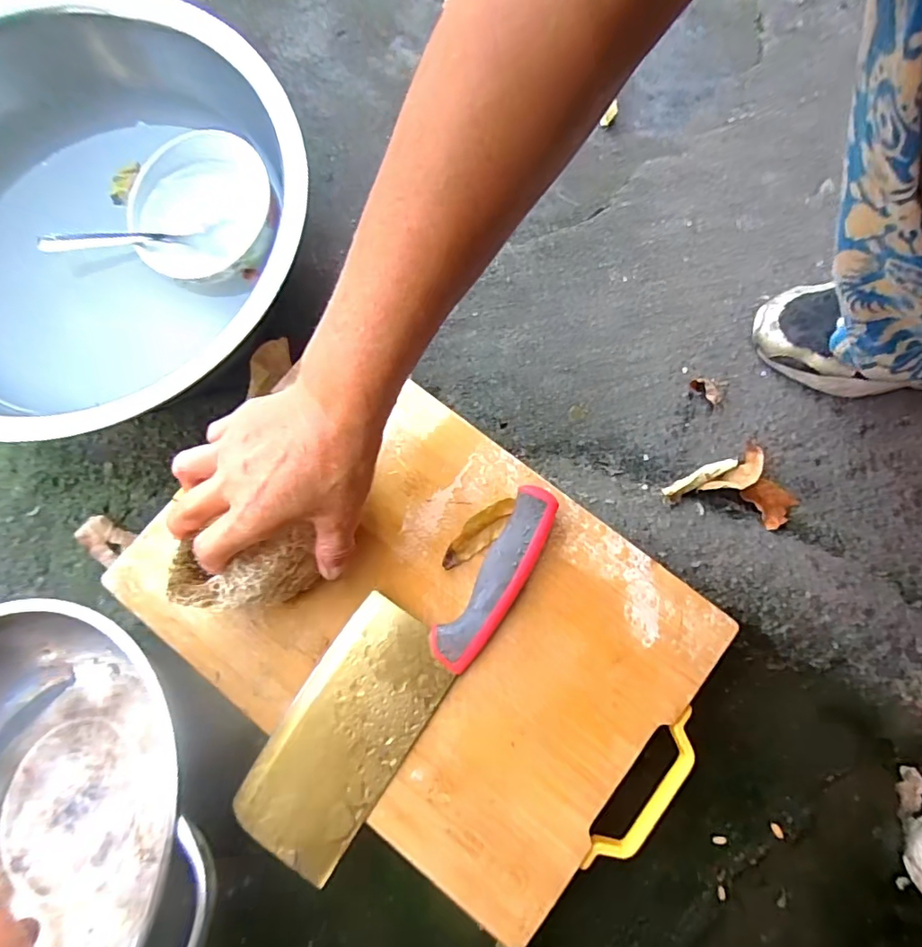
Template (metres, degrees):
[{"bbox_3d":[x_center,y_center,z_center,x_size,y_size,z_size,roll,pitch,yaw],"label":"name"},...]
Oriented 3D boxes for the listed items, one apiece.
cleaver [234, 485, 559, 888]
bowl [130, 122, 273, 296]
[{"bbox_3d":[-0.043,0.127,0.355,0.082,0.021,0.292,35,81,7],"label":"cleaver"},{"bbox_3d":[-0.214,-0.209,0.446,0.121,0.073,0.117,0,79,0],"label":"bowl"}]

